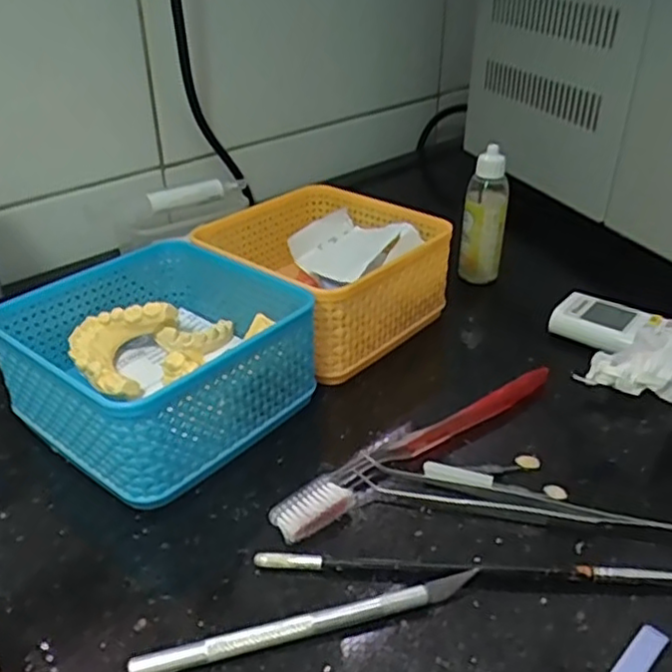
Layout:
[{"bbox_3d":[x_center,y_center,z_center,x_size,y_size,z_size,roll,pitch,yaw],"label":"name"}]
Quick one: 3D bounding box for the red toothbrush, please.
[{"bbox_3d":[0.044,0.054,0.349,0.183,0.012,0.024,-23,40,-32],"label":"red toothbrush"}]

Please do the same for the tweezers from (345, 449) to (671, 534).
[{"bbox_3d":[0.079,0.074,0.315,0.146,0.008,0.016,8,34,12],"label":"tweezers"}]

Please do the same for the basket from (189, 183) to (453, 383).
[{"bbox_3d":[-0.010,-0.045,0.454,0.134,0.057,0.129,26,41,34],"label":"basket"}]

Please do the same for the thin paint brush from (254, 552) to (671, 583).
[{"bbox_3d":[0.061,0.097,0.282,0.187,0.008,0.007,2,33,3],"label":"thin paint brush"}]

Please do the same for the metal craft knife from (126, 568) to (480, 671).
[{"bbox_3d":[-0.008,0.111,0.262,0.137,0.009,0.010,-9,34,-13],"label":"metal craft knife"}]

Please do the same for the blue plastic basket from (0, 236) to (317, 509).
[{"bbox_3d":[-0.096,0.011,0.368,0.130,0.064,0.129,24,40,32],"label":"blue plastic basket"}]

